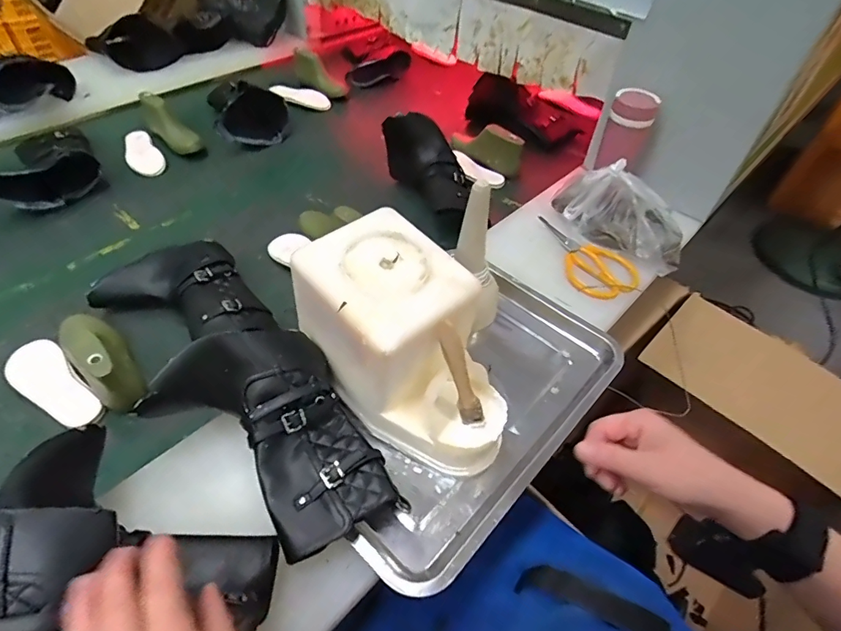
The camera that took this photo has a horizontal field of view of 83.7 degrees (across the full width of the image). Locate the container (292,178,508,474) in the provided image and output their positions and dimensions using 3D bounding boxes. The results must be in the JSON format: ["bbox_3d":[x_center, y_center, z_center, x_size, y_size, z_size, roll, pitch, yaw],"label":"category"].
[{"bbox_3d":[-0.008,0.038,0.480,0.123,0.169,0.222,-34,60,-28],"label":"container"}]

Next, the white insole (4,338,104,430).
[{"bbox_3d":[-0.454,0.086,0.578,0.157,0.012,0.059,35,56,23],"label":"white insole"}]

